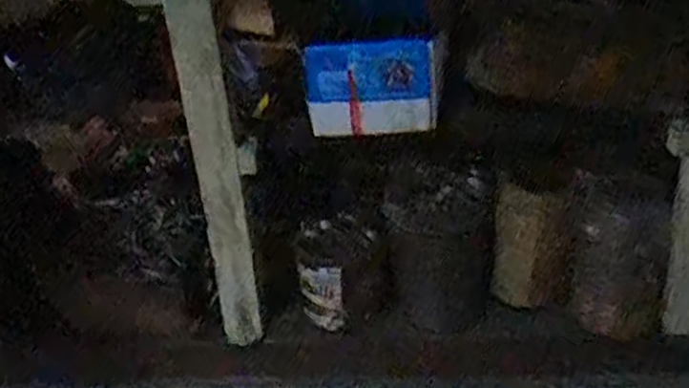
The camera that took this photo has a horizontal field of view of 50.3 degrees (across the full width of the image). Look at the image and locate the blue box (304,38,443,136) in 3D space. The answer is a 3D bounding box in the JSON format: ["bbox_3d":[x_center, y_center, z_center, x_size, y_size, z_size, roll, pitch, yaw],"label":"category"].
[{"bbox_3d":[0.043,-0.165,1.097,0.203,0.161,0.055,3,39,13],"label":"blue box"}]

